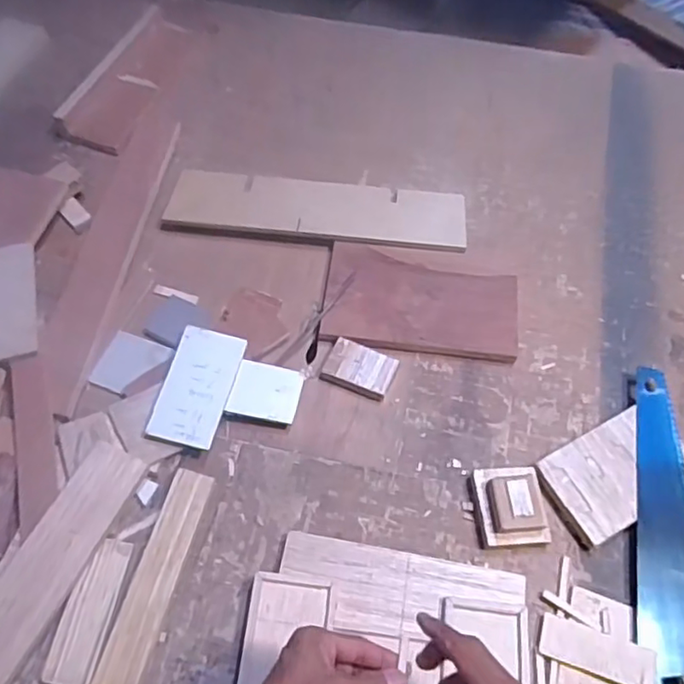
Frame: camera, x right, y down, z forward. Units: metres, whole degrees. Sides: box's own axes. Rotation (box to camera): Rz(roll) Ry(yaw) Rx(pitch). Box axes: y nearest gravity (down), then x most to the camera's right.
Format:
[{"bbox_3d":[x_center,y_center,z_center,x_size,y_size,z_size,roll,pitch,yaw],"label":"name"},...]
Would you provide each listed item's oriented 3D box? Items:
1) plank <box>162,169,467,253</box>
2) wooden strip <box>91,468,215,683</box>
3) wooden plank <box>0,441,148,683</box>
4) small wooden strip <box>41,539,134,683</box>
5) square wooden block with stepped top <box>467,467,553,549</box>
[{"bbox_3d":[-0.033,-0.185,0.844,0.399,0.022,0.107,6,61,1],"label":"plank"},{"bbox_3d":[-0.184,0.234,0.593,0.042,0.015,0.223,13,61,5],"label":"wooden strip"},{"bbox_3d":[-0.290,0.223,0.580,0.065,0.014,0.272,27,63,3],"label":"wooden plank"},{"bbox_3d":[-0.241,0.256,0.582,0.044,0.008,0.129,9,61,3],"label":"small wooden strip"},{"bbox_3d":[0.179,0.172,0.642,0.074,0.042,0.080,-1,61,-3],"label":"square wooden block with stepped top"}]

